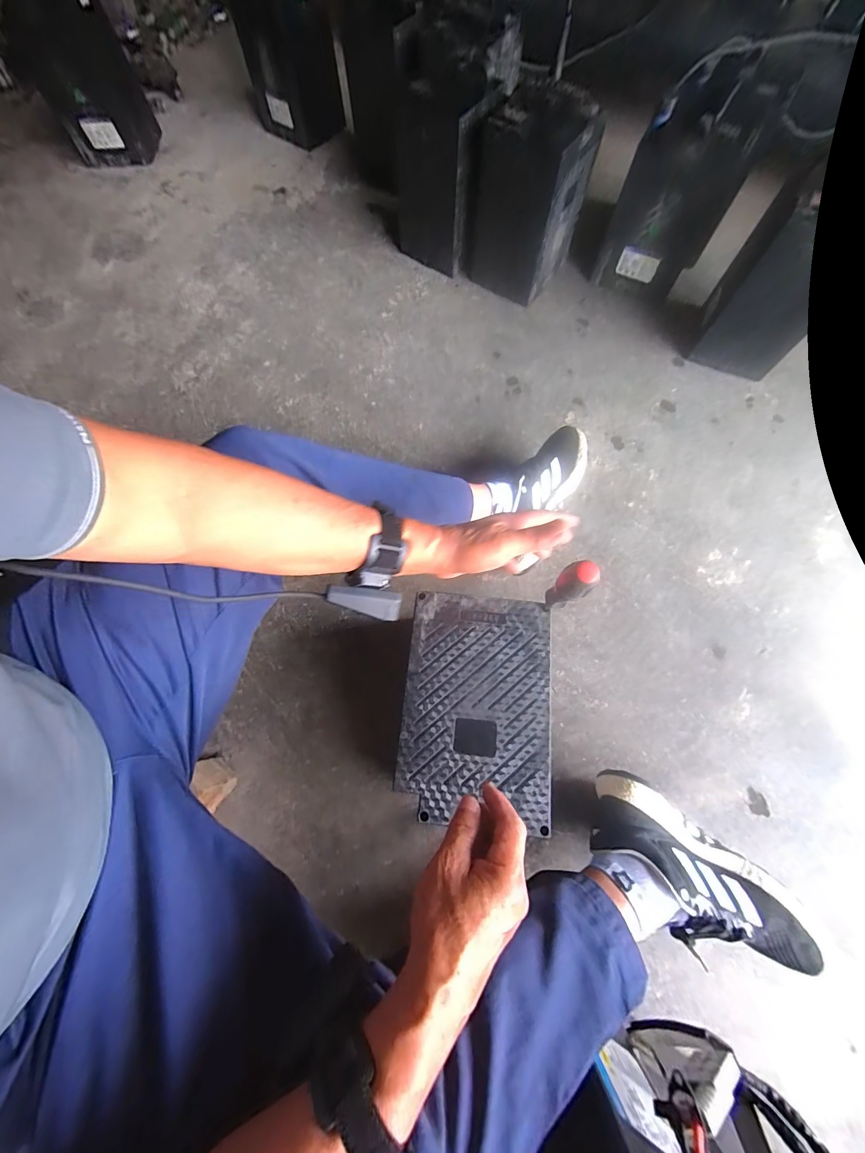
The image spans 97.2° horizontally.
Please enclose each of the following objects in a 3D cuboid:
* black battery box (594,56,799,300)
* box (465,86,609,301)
[{"bbox_3d":[0.501,-0.781,0.775,0.193,0.278,0.225,30,76,9],"label":"black battery box"},{"bbox_3d":[0.186,-0.761,0.771,0.191,0.284,0.164,31,76,9],"label":"box"}]

